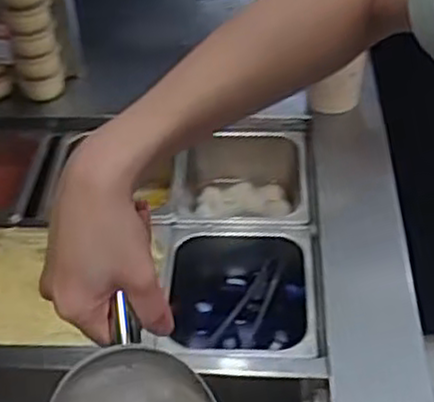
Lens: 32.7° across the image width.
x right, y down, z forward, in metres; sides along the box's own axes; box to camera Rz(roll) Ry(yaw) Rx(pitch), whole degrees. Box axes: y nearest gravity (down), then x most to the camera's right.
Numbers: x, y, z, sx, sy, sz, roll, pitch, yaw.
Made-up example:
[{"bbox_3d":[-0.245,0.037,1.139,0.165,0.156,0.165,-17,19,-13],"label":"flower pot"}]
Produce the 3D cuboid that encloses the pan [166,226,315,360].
[{"bbox_3d":[0.025,0.119,0.758,0.150,0.113,0.190,0,42,3],"label":"pan"}]

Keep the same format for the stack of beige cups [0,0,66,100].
[{"bbox_3d":[-0.234,-0.211,0.931,0.063,0.160,0.052,-16,44,-14],"label":"stack of beige cups"}]

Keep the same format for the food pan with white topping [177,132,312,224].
[{"bbox_3d":[0.029,0.006,0.887,0.150,0.088,0.152,-4,42,-1],"label":"food pan with white topping"}]

